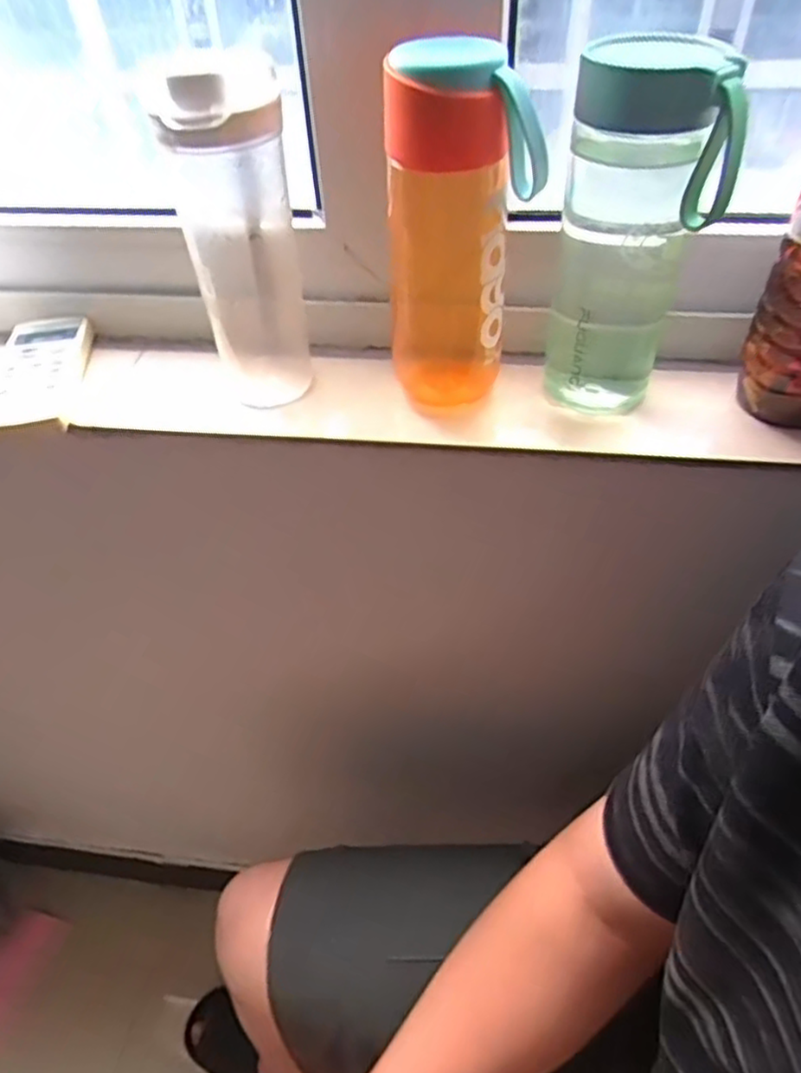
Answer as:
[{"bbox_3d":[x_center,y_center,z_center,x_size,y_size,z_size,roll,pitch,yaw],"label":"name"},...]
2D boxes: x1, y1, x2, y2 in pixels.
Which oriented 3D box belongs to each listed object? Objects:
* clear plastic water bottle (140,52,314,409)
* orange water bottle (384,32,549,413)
[{"bbox_3d":[-0.094,-0.176,0.419,0.063,0.198,0.080,-10,44,-6],"label":"clear plastic water bottle"},{"bbox_3d":[0.032,-0.171,0.402,0.072,0.194,0.077,-6,44,-3],"label":"orange water bottle"}]

